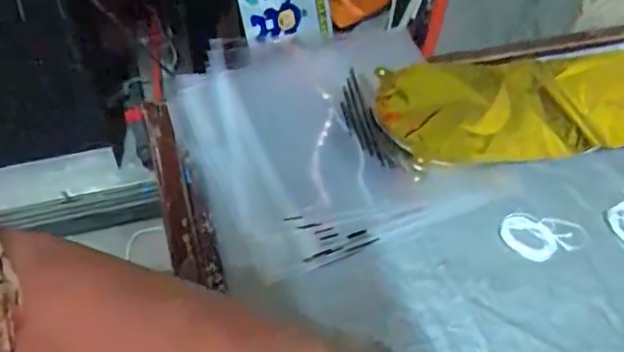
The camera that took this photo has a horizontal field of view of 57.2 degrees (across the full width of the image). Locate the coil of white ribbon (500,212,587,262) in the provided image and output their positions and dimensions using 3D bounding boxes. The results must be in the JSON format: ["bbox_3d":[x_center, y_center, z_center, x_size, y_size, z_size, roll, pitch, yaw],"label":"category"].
[{"bbox_3d":[0.185,0.048,0.453,0.068,0.004,0.041,8,49,2],"label":"coil of white ribbon"}]

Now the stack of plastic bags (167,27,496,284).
[{"bbox_3d":[0.009,-0.035,0.498,0.230,0.017,0.238,-10,58,-14],"label":"stack of plastic bags"}]

